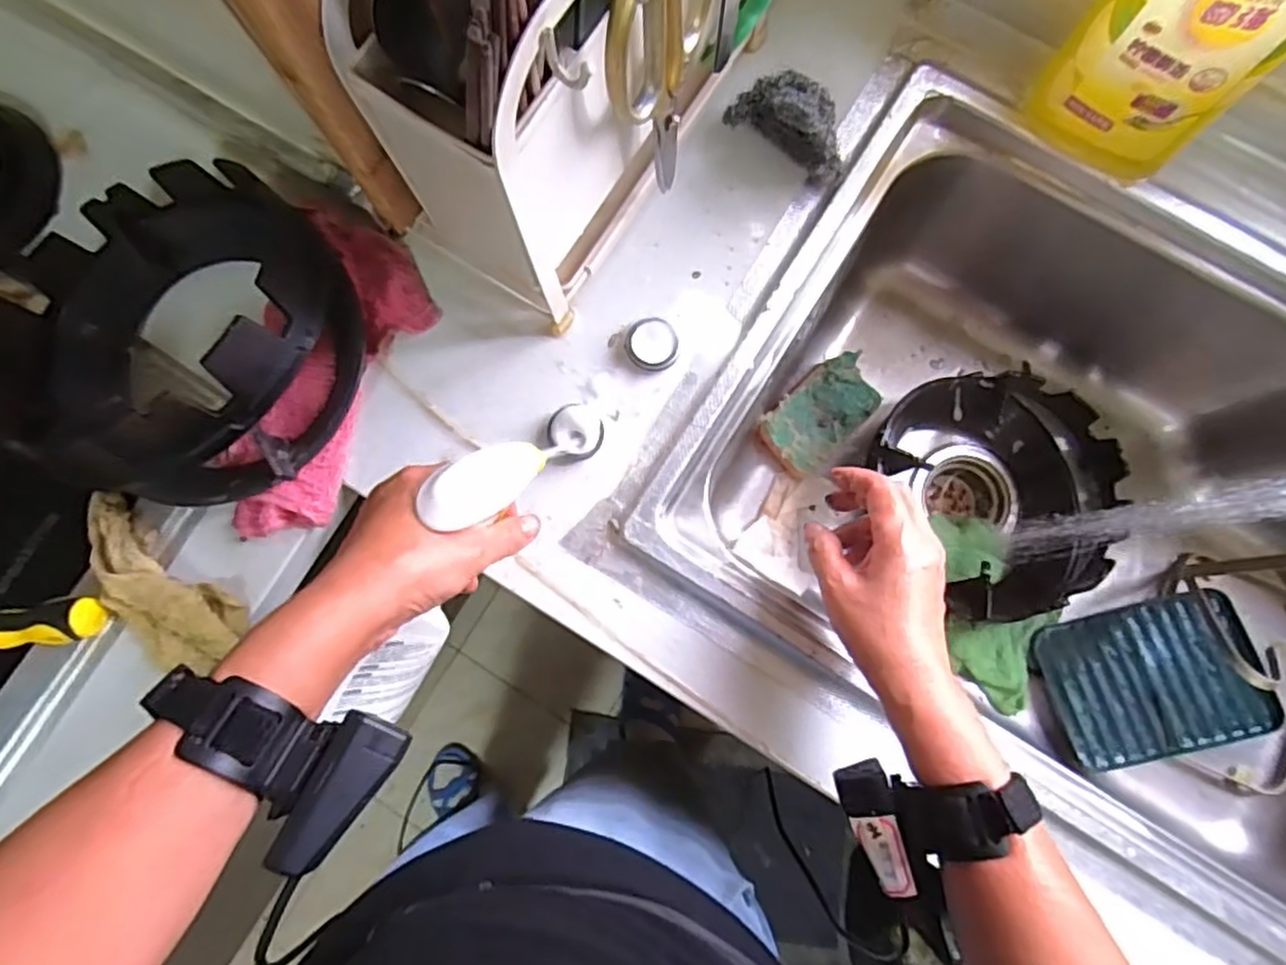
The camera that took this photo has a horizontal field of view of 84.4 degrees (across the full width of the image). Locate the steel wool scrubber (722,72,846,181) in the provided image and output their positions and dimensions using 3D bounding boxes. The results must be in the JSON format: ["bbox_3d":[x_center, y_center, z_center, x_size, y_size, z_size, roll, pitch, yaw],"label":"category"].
[{"bbox_3d":[0.114,-0.272,0.529,0.097,0.054,0.047,38,83,6],"label":"steel wool scrubber"}]

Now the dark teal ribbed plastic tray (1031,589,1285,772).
[{"bbox_3d":[0.466,0.180,0.649,0.173,0.019,0.129,-17,74,10],"label":"dark teal ribbed plastic tray"}]

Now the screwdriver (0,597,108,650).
[{"bbox_3d":[-0.493,0.109,0.500,0.221,0.021,0.030,-7,81,-1],"label":"screwdriver"}]

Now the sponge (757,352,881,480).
[{"bbox_3d":[0.175,-0.069,0.696,0.124,0.032,0.073,-45,83,-4],"label":"sponge"}]

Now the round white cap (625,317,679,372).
[{"bbox_3d":[0.007,-0.103,0.532,0.038,0.014,0.038,0,81,1],"label":"round white cap"}]

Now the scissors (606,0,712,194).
[{"bbox_3d":[0.011,-0.232,0.407,0.022,0.188,0.094,23,83,5],"label":"scissors"}]

